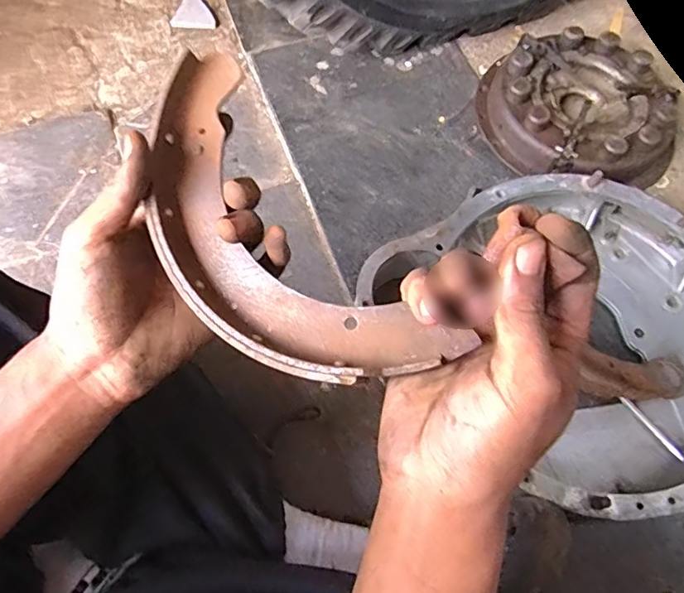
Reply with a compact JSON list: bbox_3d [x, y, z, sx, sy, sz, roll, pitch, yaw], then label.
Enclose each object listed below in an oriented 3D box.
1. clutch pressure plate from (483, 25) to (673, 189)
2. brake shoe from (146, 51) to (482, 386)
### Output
[{"bbox_3d":[0.307,-0.248,0.693,0.225,0.063,0.212,1,67,-2],"label":"clutch pressure plate"},{"bbox_3d":[-0.046,-0.034,0.288,0.098,0.034,0.223,-37,75,-16],"label":"brake shoe"}]

